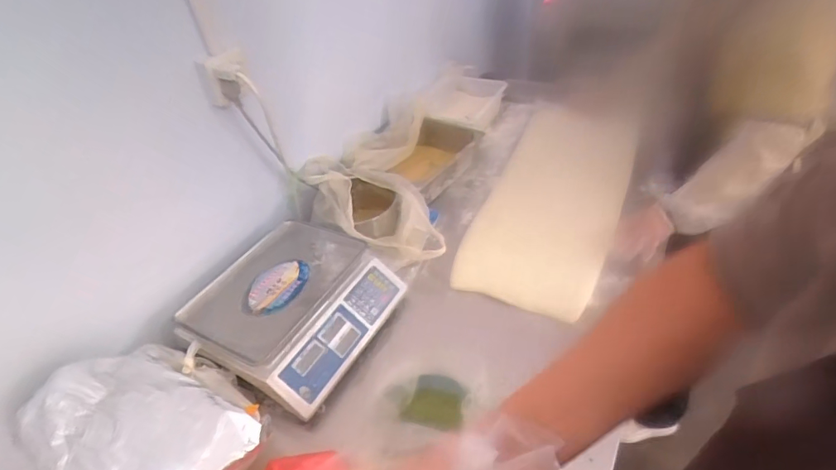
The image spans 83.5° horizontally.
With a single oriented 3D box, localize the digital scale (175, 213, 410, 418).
[{"bbox_3d":[-0.235,0.134,0.924,0.306,0.113,0.346,18,46,27],"label":"digital scale"}]

